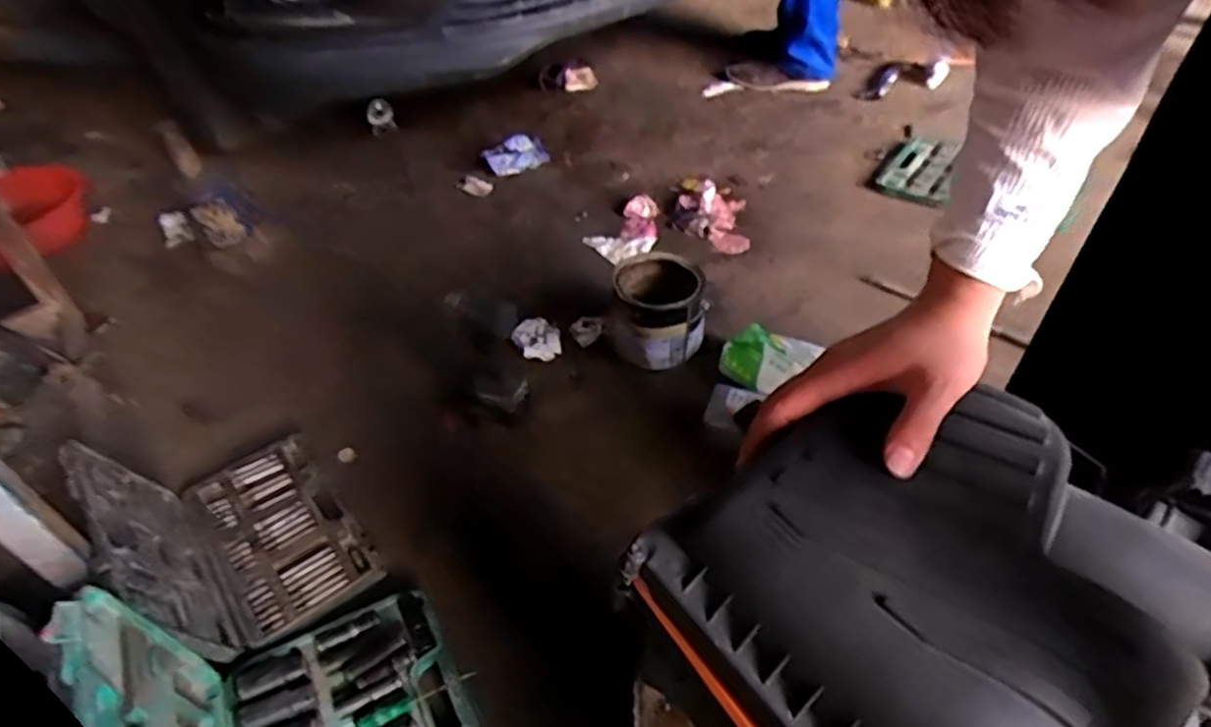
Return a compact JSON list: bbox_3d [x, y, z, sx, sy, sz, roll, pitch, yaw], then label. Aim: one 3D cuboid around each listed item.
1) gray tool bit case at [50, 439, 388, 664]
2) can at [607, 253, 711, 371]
[{"bbox_3d":[-0.523,0.202,0.994,0.264,0.166,0.348,-30,50,-22],"label":"gray tool bit case"},{"bbox_3d":[0.092,-0.096,1.281,0.165,0.134,0.175,-4,45,3],"label":"can"}]

